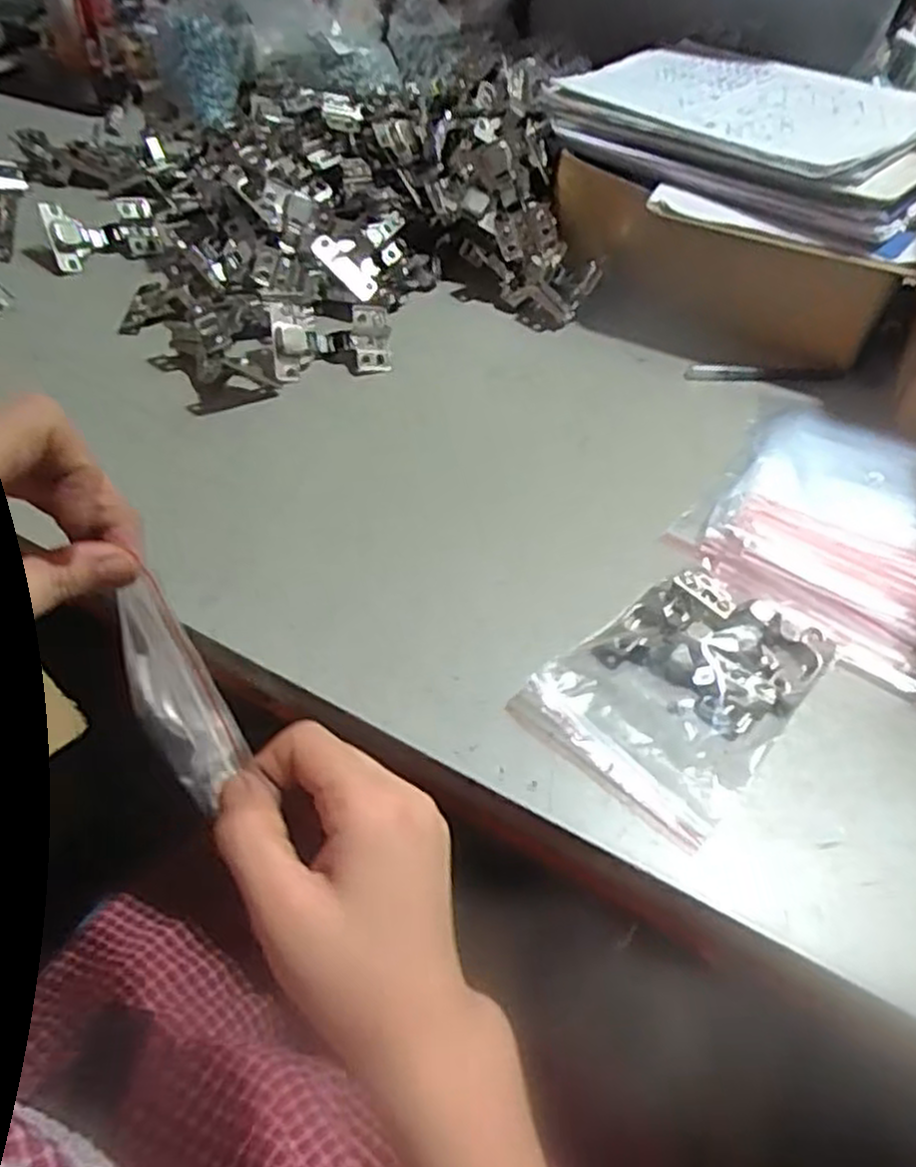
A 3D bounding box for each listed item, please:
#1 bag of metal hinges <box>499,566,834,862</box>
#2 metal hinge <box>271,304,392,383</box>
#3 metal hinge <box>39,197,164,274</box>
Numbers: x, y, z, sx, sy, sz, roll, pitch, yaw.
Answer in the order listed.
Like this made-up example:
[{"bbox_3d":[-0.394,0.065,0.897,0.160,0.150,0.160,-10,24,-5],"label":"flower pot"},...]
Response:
[{"bbox_3d":[0.123,0.049,0.431,0.112,0.026,0.155,36,56,23],"label":"bag of metal hinges"},{"bbox_3d":[-0.098,-0.187,0.605,0.093,0.036,0.046,-12,52,-14],"label":"metal hinge"},{"bbox_3d":[-0.306,-0.306,0.685,0.093,0.036,0.045,-19,54,-19],"label":"metal hinge"}]

